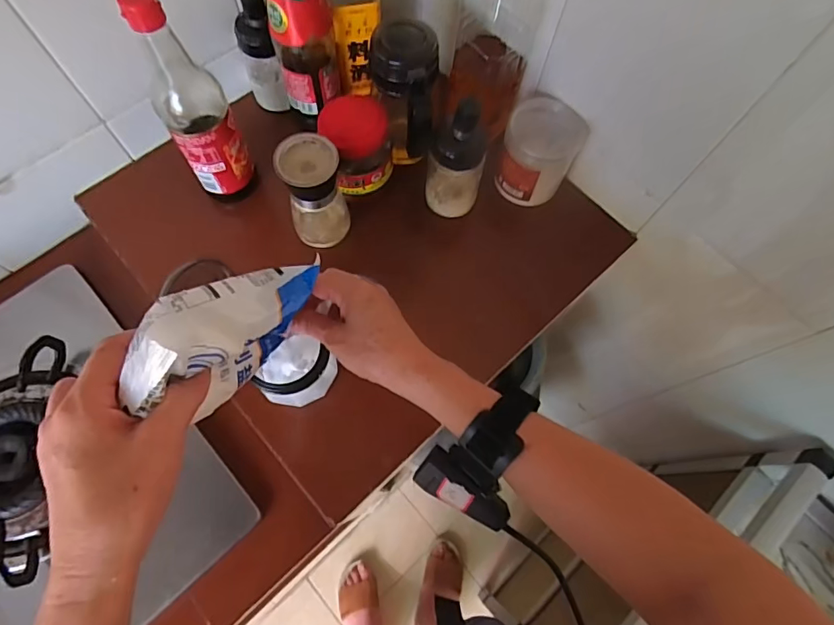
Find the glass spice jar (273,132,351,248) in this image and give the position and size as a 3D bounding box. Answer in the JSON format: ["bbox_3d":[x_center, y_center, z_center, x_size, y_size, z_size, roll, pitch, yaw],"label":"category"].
[{"bbox_3d":[-0.110,-0.129,0.527,0.061,0.119,0.063,1,70,-2],"label":"glass spice jar"}]

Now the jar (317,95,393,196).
[{"bbox_3d":[-0.065,-0.185,0.535,0.068,0.076,0.071,1,70,-2],"label":"jar"}]

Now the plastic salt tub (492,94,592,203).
[{"bbox_3d":[0.147,-0.197,0.588,0.088,0.089,0.098,19,70,5],"label":"plastic salt tub"}]

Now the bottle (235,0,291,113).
[{"bbox_3d":[-0.191,-0.312,0.594,0.043,0.146,0.042,-18,72,-9],"label":"bottle"}]

